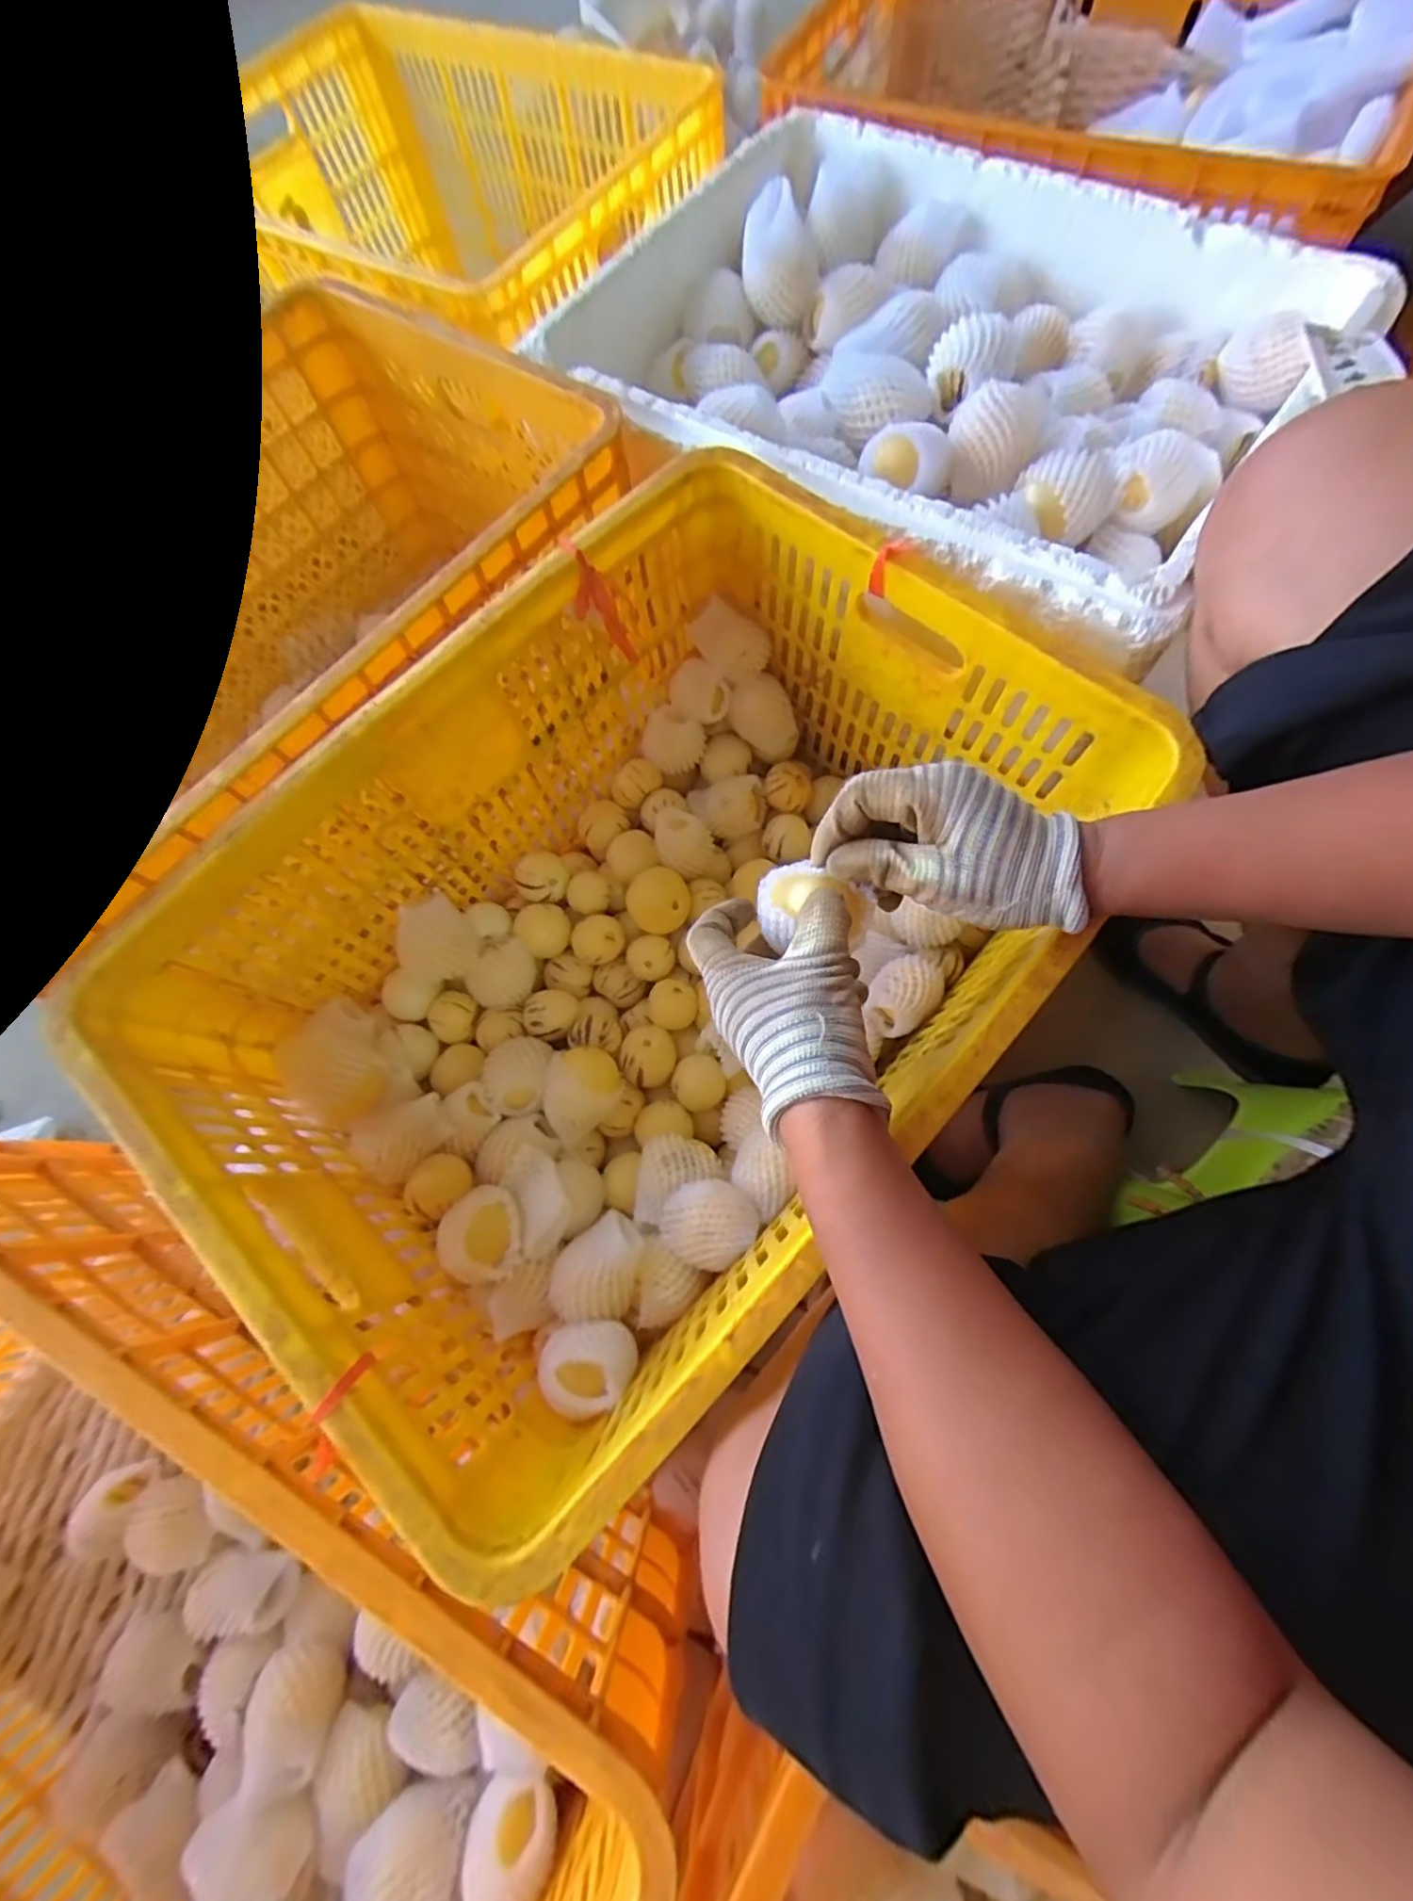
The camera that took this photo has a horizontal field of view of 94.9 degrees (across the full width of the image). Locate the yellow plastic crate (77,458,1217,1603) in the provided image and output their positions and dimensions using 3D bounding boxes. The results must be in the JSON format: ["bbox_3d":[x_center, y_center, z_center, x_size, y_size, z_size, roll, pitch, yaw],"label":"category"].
[{"bbox_3d":[-0.042,-0.005,0.489,0.421,0.261,0.579,38,76,15],"label":"yellow plastic crate"}]

